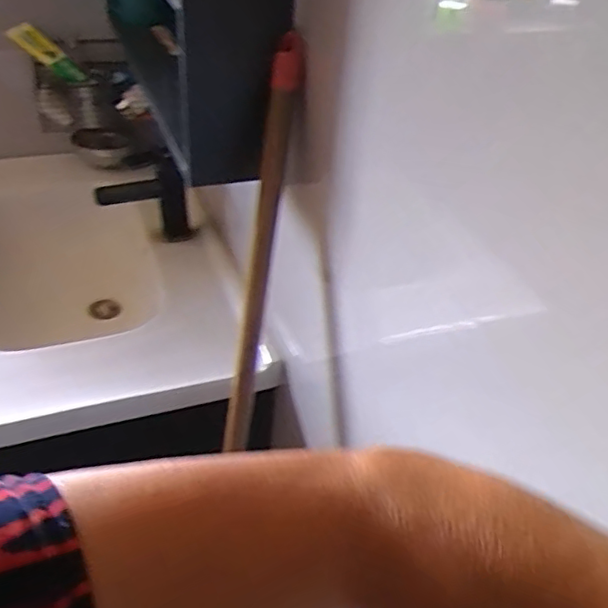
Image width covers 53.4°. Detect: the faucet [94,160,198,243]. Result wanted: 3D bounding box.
[{"bbox_3d":[-0.282,-0.178,1.066,0.160,0.177,0.044,-2,39,-8],"label":"faucet"}]

